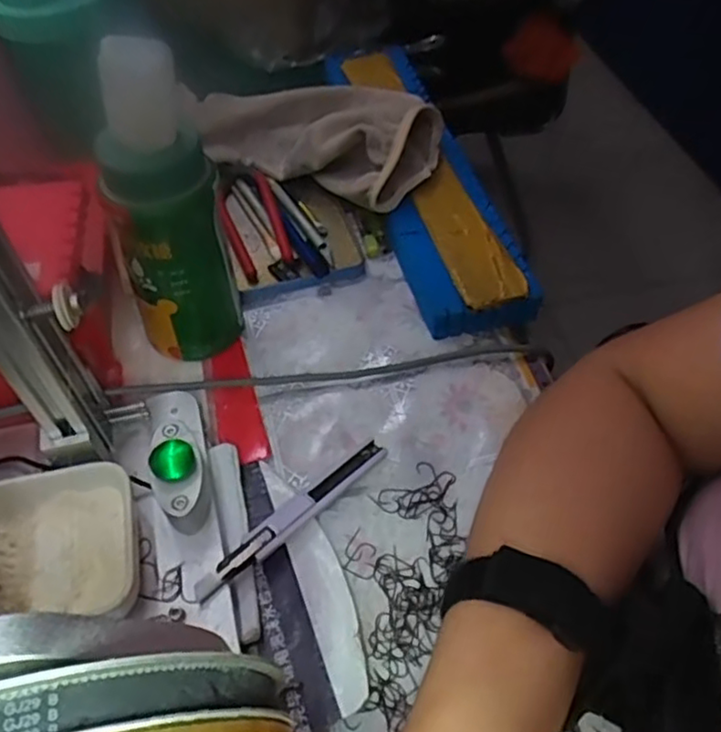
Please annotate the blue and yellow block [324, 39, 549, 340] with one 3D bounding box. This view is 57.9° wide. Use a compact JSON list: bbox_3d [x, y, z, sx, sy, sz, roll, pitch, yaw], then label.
[{"bbox_3d":[0.044,-0.166,0.538,0.080,0.039,0.335,-13,54,-10],"label":"blue and yellow block"}]

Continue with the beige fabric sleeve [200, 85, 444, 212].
[{"bbox_3d":[-0.040,-0.192,0.534,0.215,0.071,0.102,21,56,15],"label":"beige fabric sleeve"}]

